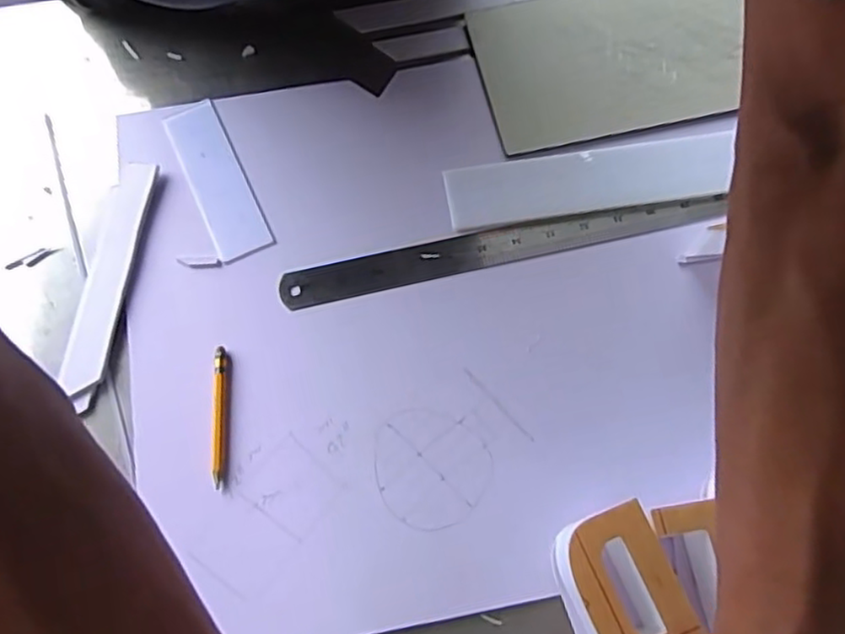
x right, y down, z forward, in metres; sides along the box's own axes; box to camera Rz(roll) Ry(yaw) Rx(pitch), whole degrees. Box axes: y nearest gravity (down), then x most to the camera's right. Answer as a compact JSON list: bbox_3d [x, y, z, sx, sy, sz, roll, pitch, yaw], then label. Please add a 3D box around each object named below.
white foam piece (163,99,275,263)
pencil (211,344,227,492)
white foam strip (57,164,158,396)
[{"bbox_3d":[-0.155,-0.104,0.505,0.039,0.004,0.134,-25,72,-8],"label":"white foam piece"},{"bbox_3d":[-0.134,0.065,0.442,0.009,0.004,0.091,-4,70,-1],"label":"pencil"},{"bbox_3d":[-0.222,-0.032,0.478,0.031,0.006,0.172,4,70,2],"label":"white foam strip"}]

